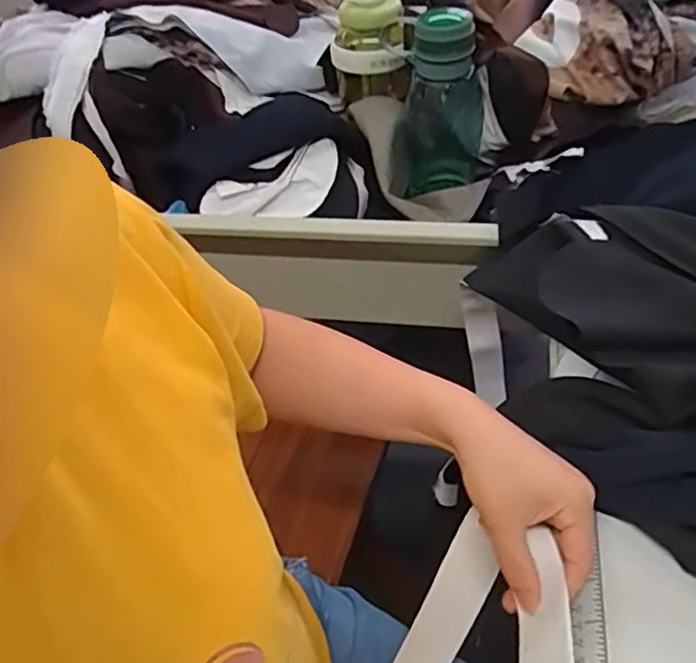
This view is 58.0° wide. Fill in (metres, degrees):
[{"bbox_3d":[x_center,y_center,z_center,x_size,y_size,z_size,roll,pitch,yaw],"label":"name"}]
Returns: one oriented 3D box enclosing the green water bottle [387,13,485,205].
[{"bbox_3d":[0.104,-0.265,0.742,0.103,0.209,0.078,2,47,11],"label":"green water bottle"}]

